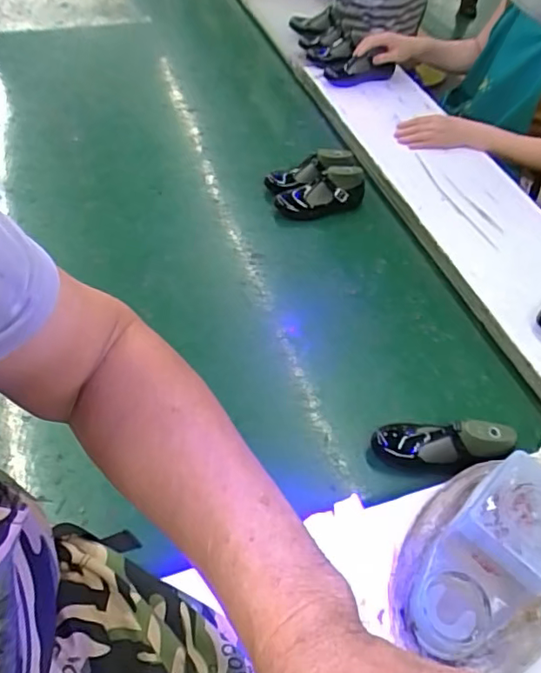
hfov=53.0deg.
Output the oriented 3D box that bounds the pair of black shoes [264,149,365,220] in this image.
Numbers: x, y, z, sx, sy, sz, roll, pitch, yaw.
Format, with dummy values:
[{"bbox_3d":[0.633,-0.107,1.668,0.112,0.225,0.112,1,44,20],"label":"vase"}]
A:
[{"bbox_3d":[0.098,-0.321,1.159,0.193,0.089,0.134,-7,53,-9],"label":"pair of black shoes"}]

